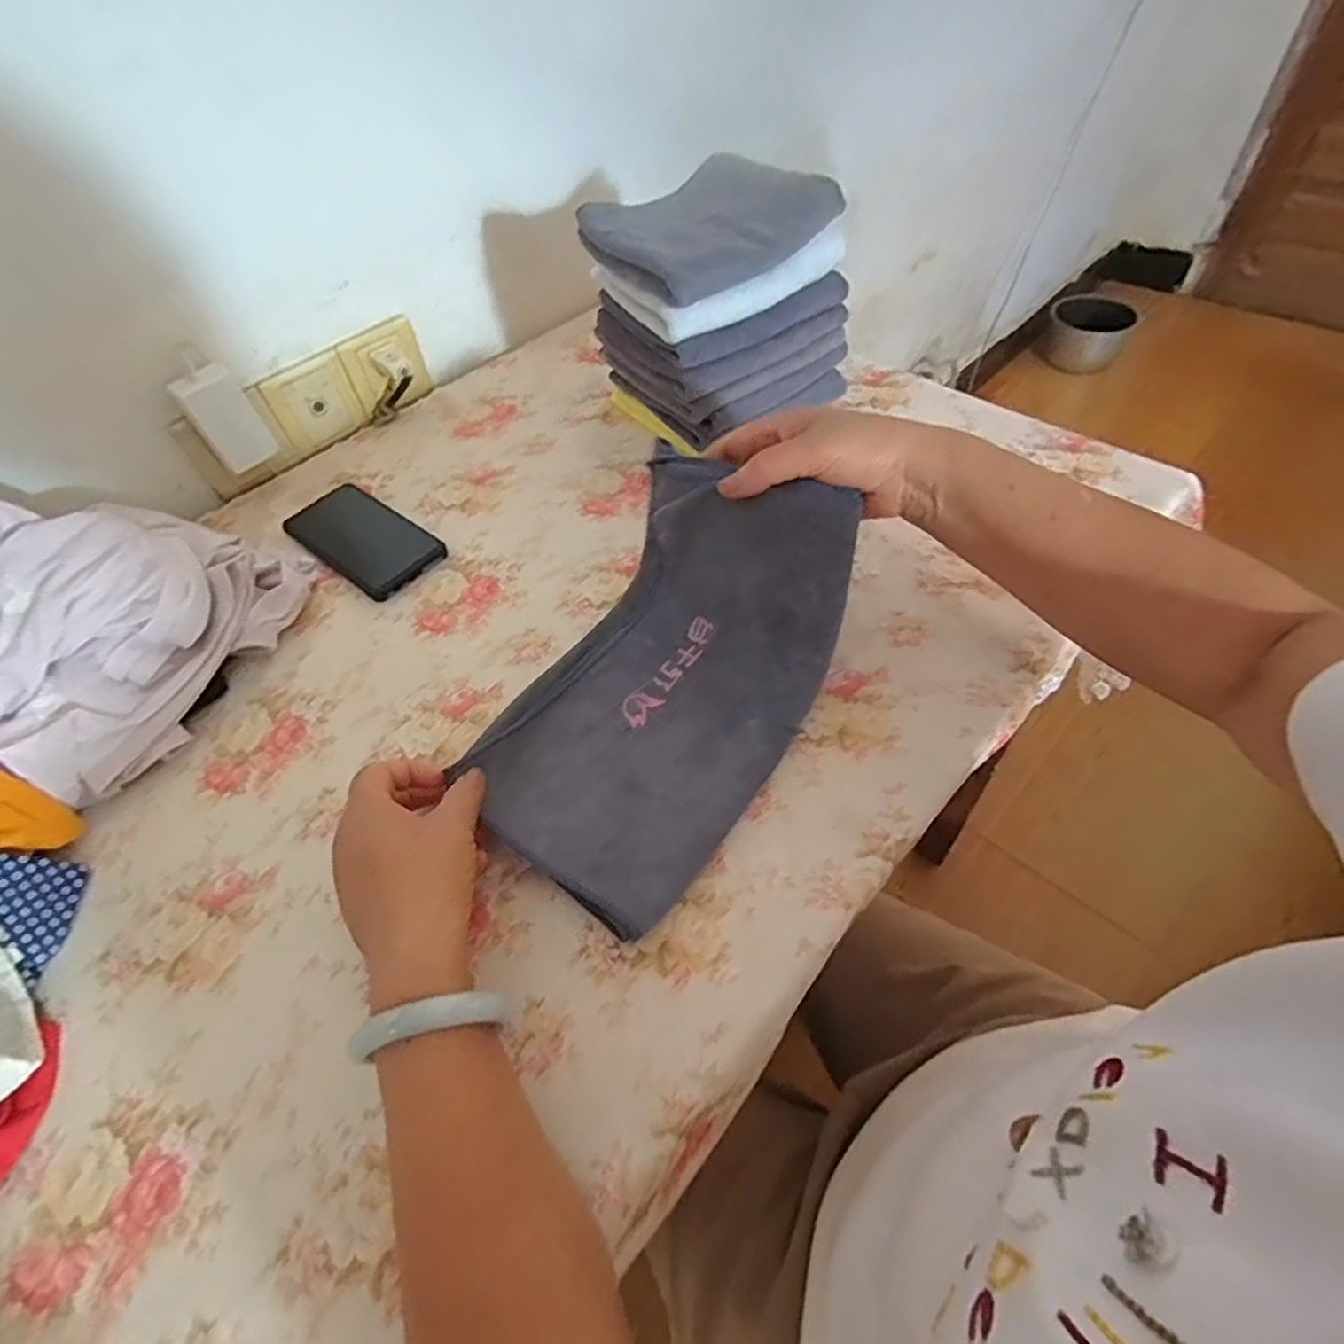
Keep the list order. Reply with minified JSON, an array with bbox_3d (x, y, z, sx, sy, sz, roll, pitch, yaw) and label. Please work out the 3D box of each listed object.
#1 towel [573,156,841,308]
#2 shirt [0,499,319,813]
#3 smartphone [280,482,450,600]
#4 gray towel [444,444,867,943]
[{"bbox_3d":[0.027,-0.383,0.572,0.171,0.047,0.159,-31,55,-17],"label":"towel"},{"bbox_3d":[-0.455,-0.069,0.491,0.257,0.161,0.240,17,56,17],"label":"shirt"},{"bbox_3d":[-0.275,-0.121,0.606,0.148,0.013,0.078,32,61,25],"label":"smartphone"},{"bbox_3d":[-0.013,-0.006,0.424,0.170,0.120,0.256,29,60,23],"label":"gray towel"}]

